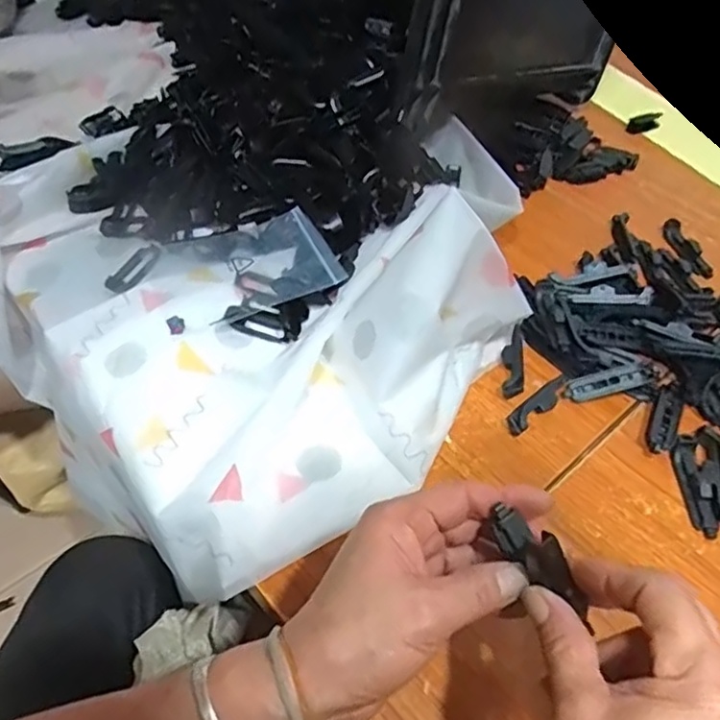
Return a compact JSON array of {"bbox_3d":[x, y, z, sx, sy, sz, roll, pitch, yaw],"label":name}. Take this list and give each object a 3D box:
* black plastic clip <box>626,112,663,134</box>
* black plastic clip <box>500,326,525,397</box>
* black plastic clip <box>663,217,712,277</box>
[{"bbox_3d":[0.358,-0.295,0.789,0.049,0.016,0.015,-16,54,-16],"label":"black plastic clip"},{"bbox_3d":[0.127,0.000,0.525,0.018,0.011,0.072,8,51,3],"label":"black plastic clip"},{"bbox_3d":[0.328,-0.111,0.630,0.023,0.011,0.075,-8,52,-10],"label":"black plastic clip"}]

